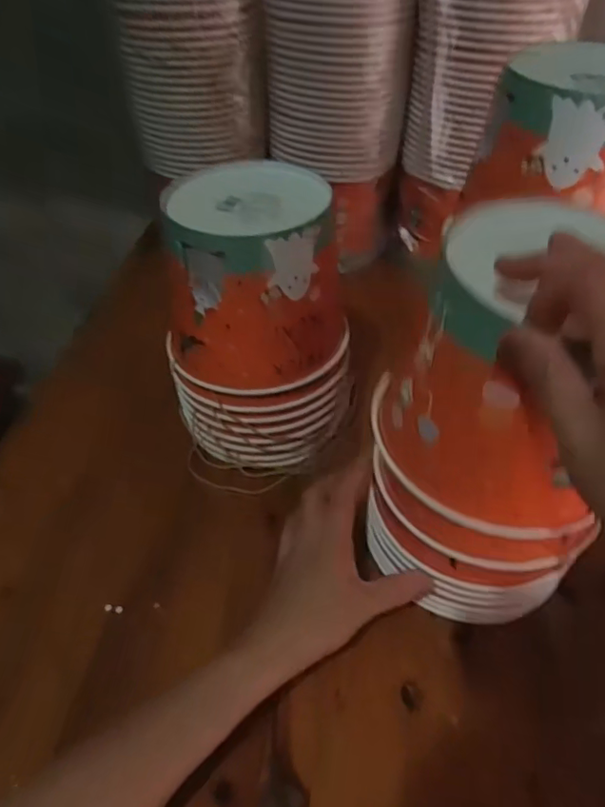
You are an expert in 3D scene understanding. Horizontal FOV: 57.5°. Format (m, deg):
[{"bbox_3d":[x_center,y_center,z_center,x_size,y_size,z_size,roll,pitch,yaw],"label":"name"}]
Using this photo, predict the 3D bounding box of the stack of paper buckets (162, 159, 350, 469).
[{"bbox_3d":[-0.042,-0.063,0.478,0.138,0.217,0.131,25,49,22],"label":"stack of paper buckets"}]

